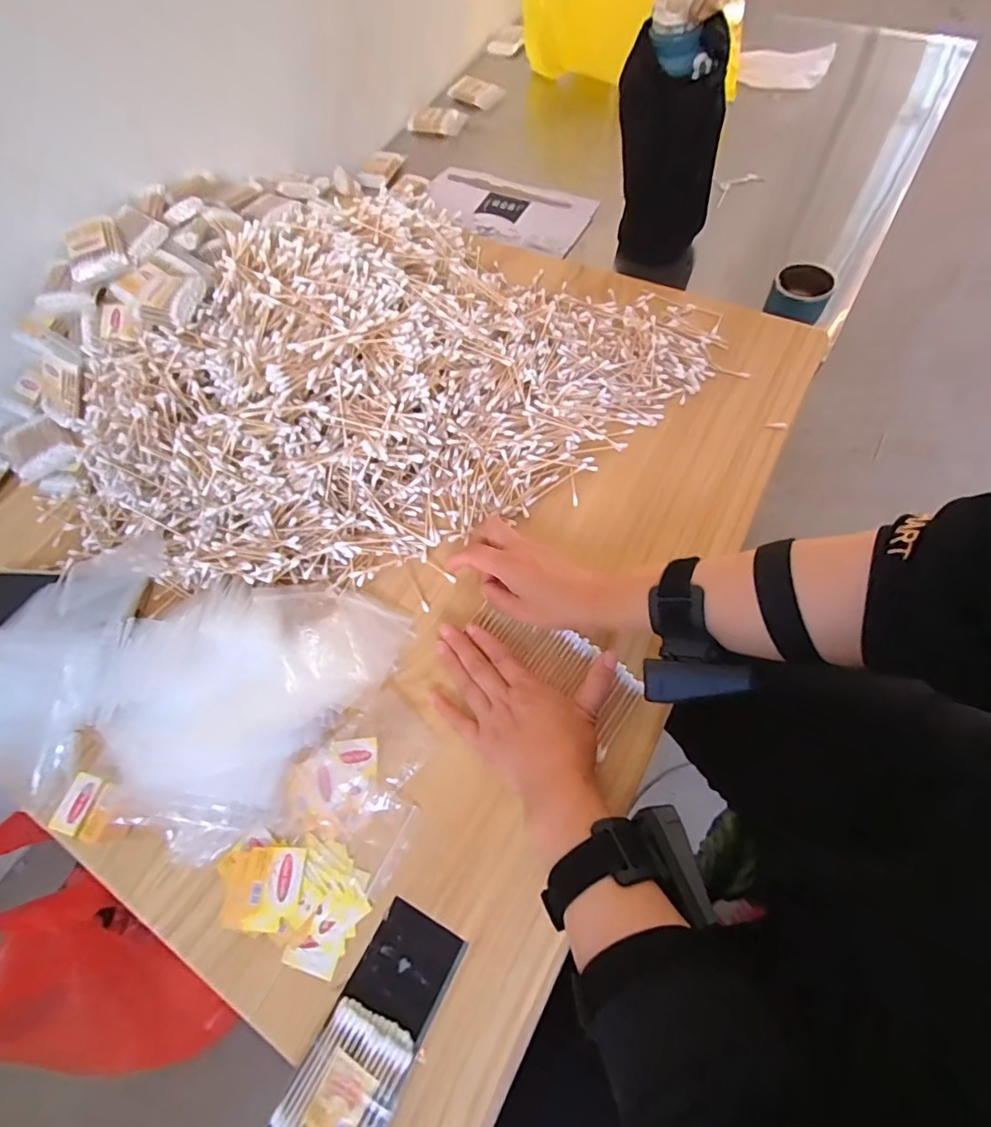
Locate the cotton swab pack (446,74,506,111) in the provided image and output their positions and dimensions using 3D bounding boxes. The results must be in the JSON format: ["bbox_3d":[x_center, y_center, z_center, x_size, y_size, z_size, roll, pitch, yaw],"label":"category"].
[{"bbox_3d":[-0.037,-0.859,0.923,0.106,0.028,0.042,34,66,16],"label":"cotton swab pack"}]

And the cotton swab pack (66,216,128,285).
[{"bbox_3d":[-0.429,-0.336,0.545,0.057,0.022,0.076,-29,66,-7],"label":"cotton swab pack"}]

